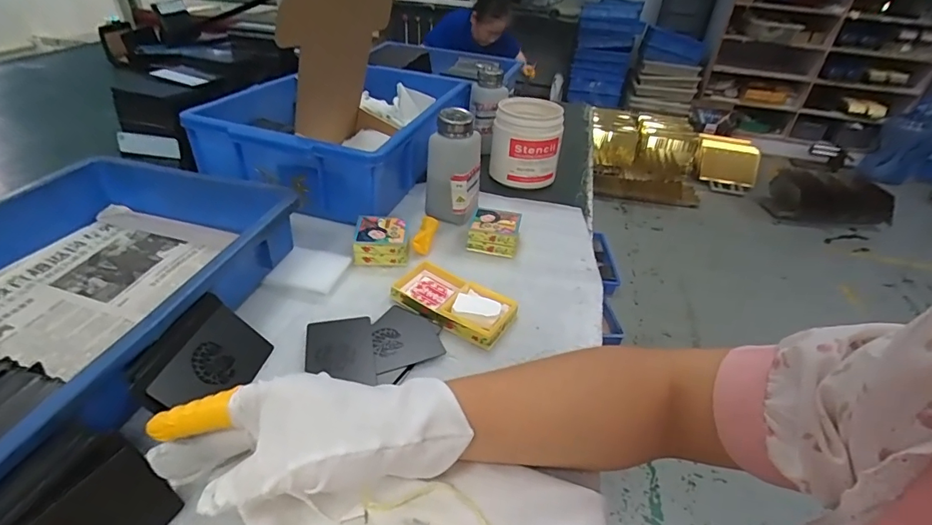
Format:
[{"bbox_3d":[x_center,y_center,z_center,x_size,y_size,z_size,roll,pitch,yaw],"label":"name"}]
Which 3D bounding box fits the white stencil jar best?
[{"bbox_3d":[0.085,-0.170,0.659,0.095,0.107,0.082,8,36,4],"label":"white stencil jar"}]

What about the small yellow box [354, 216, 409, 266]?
[{"bbox_3d":[-0.091,-0.025,0.498,0.054,0.027,0.053,2,36,-5],"label":"small yellow box"}]

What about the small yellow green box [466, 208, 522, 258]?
[{"bbox_3d":[0.033,-0.036,0.529,0.054,0.029,0.050,9,36,6],"label":"small yellow green box"}]

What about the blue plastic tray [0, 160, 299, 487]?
[{"bbox_3d":[-0.325,0.041,0.349,0.256,0.067,0.371,12,37,10],"label":"blue plastic tray"}]

